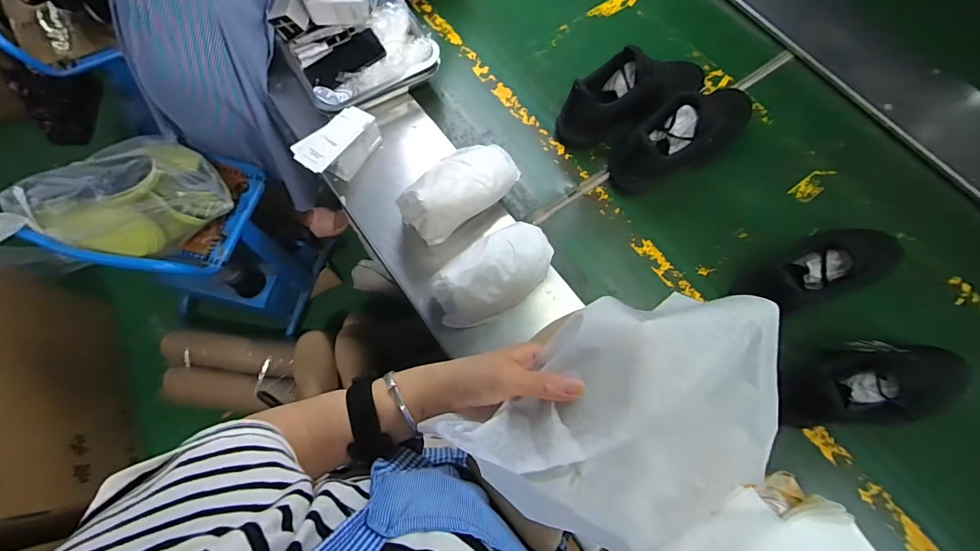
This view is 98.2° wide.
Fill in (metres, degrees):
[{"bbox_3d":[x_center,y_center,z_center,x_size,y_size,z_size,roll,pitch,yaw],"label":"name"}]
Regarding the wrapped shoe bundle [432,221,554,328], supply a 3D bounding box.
[{"bbox_3d":[0.007,-0.005,0.689,0.109,0.110,0.214,42,76,15],"label":"wrapped shoe bundle"}]

